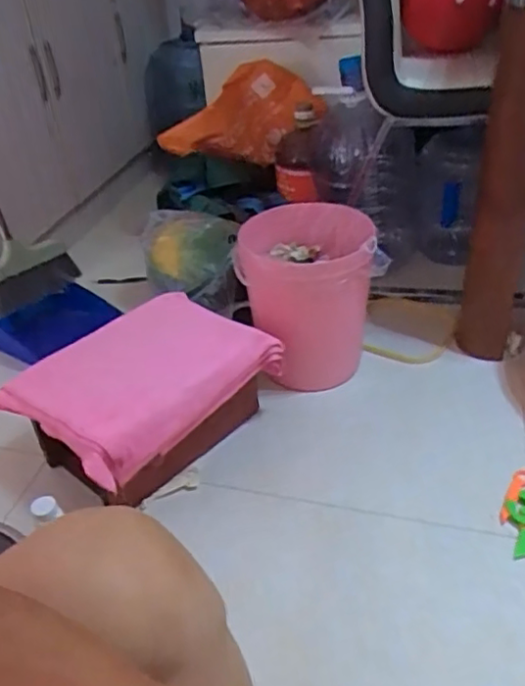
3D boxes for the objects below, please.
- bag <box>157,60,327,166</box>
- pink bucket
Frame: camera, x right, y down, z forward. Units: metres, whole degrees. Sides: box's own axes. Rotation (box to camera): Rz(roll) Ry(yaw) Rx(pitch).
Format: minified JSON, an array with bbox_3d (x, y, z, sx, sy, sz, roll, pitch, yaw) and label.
[{"bbox_3d":[-0.040,-0.583,1.607,0.396,0.228,0.269,1,36,11],"label":"bag"},{"bbox_3d":[0.089,-0.085,1.284,0.252,0.331,0.241,-4,35,3],"label":"pink bucket"}]

